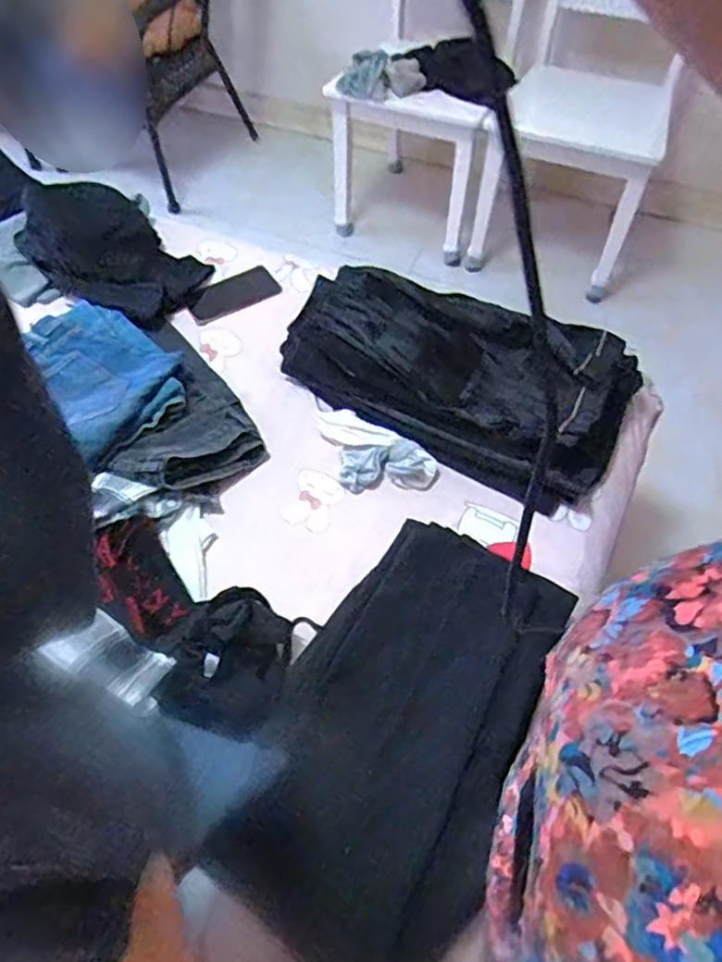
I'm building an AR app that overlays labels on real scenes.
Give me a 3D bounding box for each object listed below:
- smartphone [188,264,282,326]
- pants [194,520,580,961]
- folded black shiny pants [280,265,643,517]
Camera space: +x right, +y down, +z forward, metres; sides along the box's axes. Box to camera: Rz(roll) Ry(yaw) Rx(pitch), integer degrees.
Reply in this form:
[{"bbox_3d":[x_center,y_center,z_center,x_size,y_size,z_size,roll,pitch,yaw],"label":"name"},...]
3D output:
[{"bbox_3d":[-0.239,-0.349,1.184,0.176,0.012,0.091,-30,60,-14],"label":"smartphone"},{"bbox_3d":[0.047,0.273,0.715,0.271,0.043,0.479,21,61,18],"label":"pants"},{"bbox_3d":[0.144,-0.179,1.003,0.535,0.096,0.300,24,62,19],"label":"folded black shiny pants"}]

